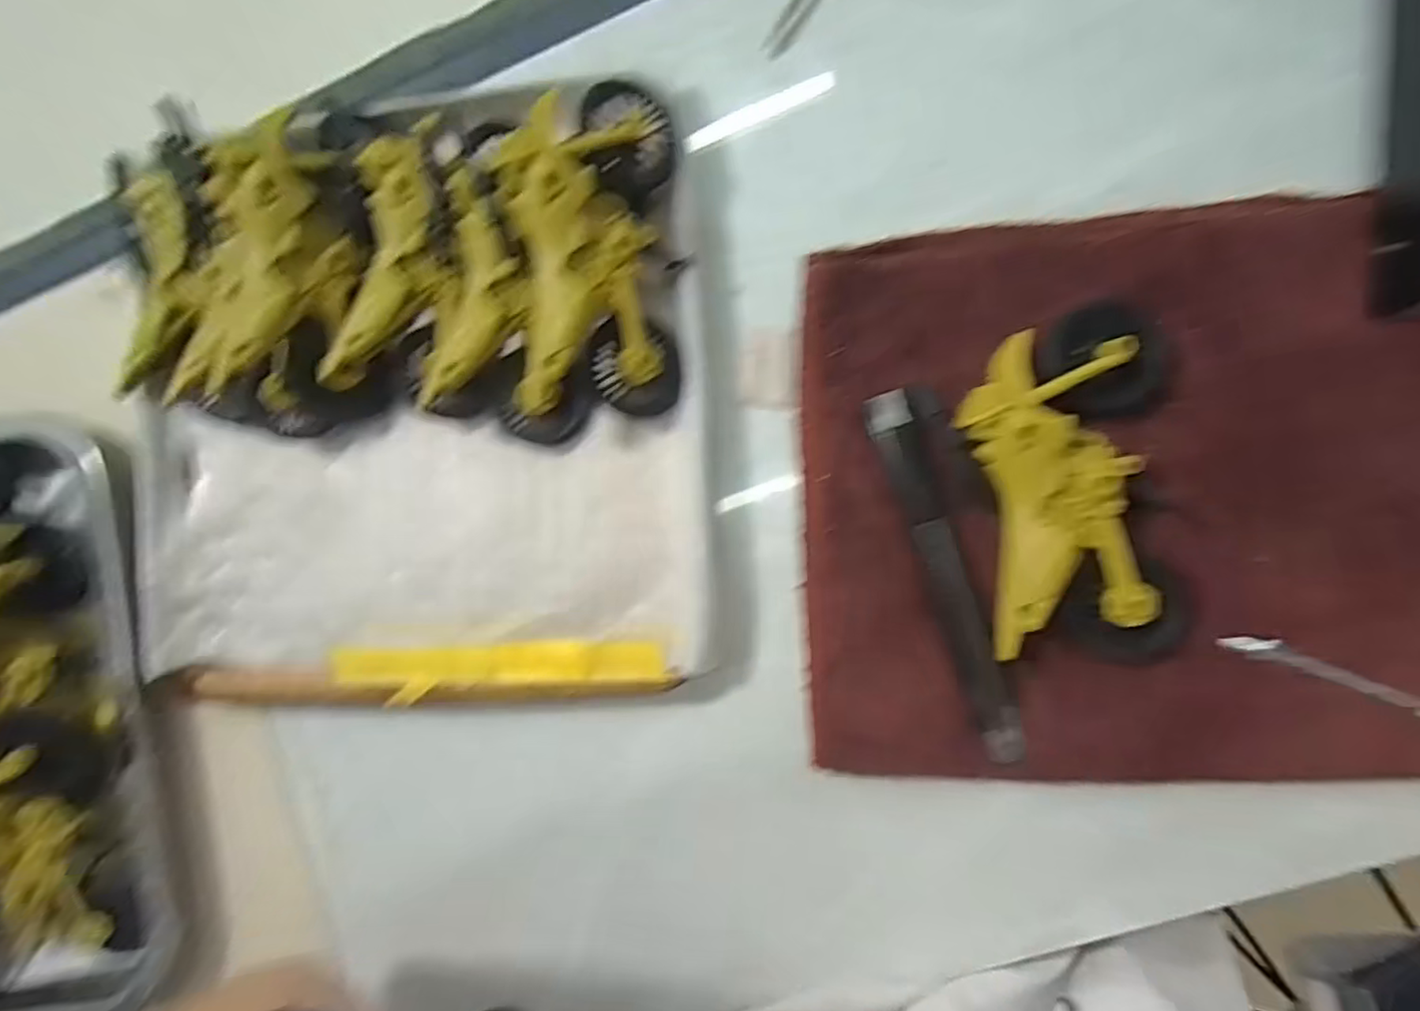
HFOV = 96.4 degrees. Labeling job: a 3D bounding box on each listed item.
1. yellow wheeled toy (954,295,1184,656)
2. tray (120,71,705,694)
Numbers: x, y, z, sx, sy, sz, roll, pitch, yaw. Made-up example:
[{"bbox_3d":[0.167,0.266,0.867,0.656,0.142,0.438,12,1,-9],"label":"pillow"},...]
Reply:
[{"bbox_3d":[0.122,-0.008,0.214,0.065,0.017,0.117,-3,88,8],"label":"yellow wheeled toy"},{"bbox_3d":[-0.123,-0.041,0.246,0.240,0.047,0.235,-4,87,8],"label":"tray"}]

